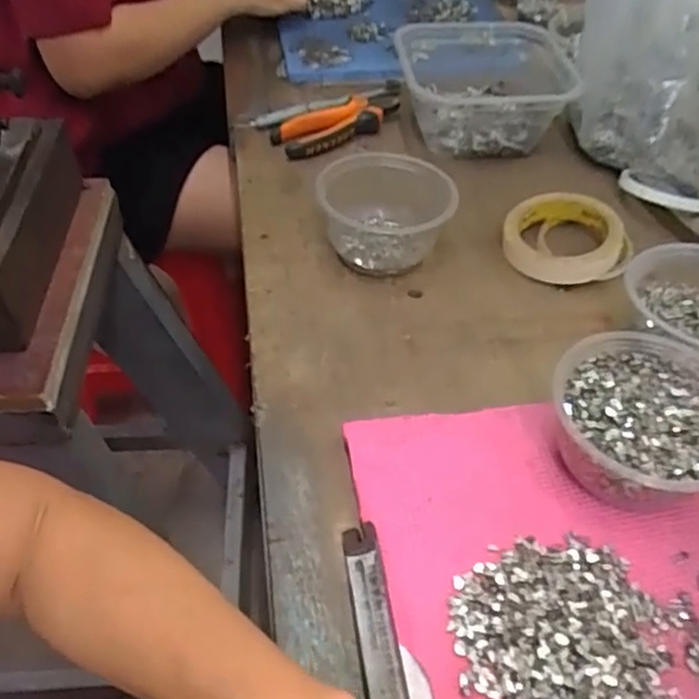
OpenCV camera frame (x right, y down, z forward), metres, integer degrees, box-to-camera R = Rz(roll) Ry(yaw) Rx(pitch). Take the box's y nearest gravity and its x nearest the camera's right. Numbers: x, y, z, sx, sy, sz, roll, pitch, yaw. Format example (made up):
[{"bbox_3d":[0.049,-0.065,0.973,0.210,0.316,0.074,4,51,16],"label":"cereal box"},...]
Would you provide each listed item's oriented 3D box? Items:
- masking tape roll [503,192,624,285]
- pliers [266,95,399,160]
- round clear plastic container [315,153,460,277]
[{"bbox_3d":[0.190,-0.097,0.604,0.093,0.037,0.096,1,48,-1],"label":"masking tape roll"},{"bbox_3d":[-0.006,-0.247,0.729,0.148,0.022,0.069,-26,54,-24],"label":"pliers"},{"bbox_3d":[0.031,-0.119,0.589,0.112,0.056,0.102,-2,48,2],"label":"round clear plastic container"}]

